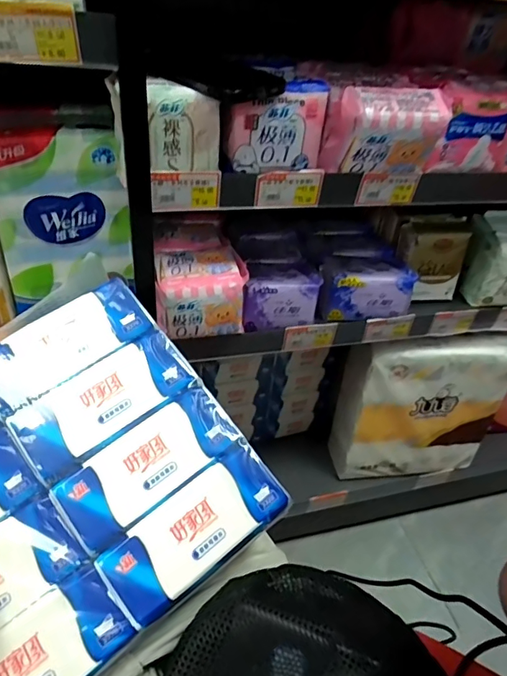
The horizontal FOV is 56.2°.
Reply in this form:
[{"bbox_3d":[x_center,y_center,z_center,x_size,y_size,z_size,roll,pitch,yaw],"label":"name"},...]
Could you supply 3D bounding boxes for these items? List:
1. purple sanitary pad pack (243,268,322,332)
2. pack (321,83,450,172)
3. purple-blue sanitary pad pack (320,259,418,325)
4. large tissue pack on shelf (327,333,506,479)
[{"bbox_3d":[0.033,-0.052,0.625,0.101,0.065,0.055,-6,40,-16],"label":"purple sanitary pad pack"},{"bbox_3d":[0.134,-0.213,0.491,0.107,0.083,0.063,-2,39,-12],"label":"pack"},{"bbox_3d":[0.152,-0.068,0.664,0.125,0.070,0.071,-6,40,-16],"label":"purple-blue sanitary pad pack"},{"bbox_3d":[0.295,0.117,0.826,0.265,0.287,0.093,0,39,-9],"label":"large tissue pack on shelf"}]

